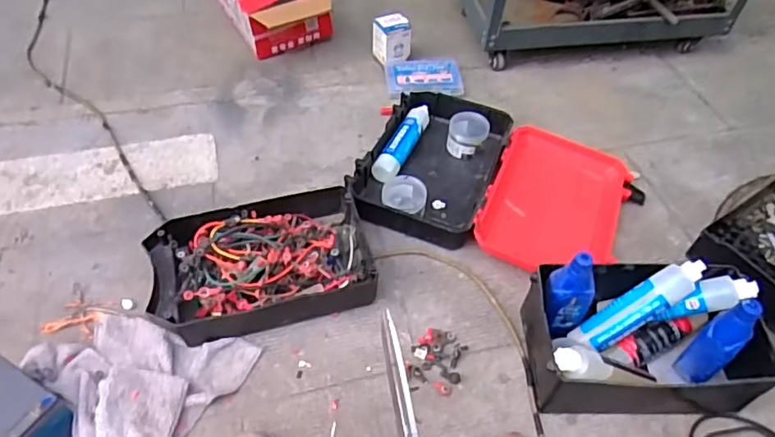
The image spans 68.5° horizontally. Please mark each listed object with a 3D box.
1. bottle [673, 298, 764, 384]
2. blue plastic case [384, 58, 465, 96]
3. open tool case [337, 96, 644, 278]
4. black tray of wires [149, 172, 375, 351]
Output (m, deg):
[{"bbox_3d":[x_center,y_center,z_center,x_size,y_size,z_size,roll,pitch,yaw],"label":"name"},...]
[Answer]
[{"bbox_3d":[0.492,0.186,0.850,0.050,0.168,0.050,1,51,-2],"label":"bottle"},{"bbox_3d":[0.090,-0.342,1.377,0.184,0.028,0.115,-4,51,-6],"label":"blue plastic case"},{"bbox_3d":[0.224,-0.076,1.158,0.522,0.079,0.387,14,52,9],"label":"open tool case"},{"bbox_3d":[-0.218,0.068,1.006,0.362,0.082,0.258,-11,52,-11],"label":"black tray of wires"}]

